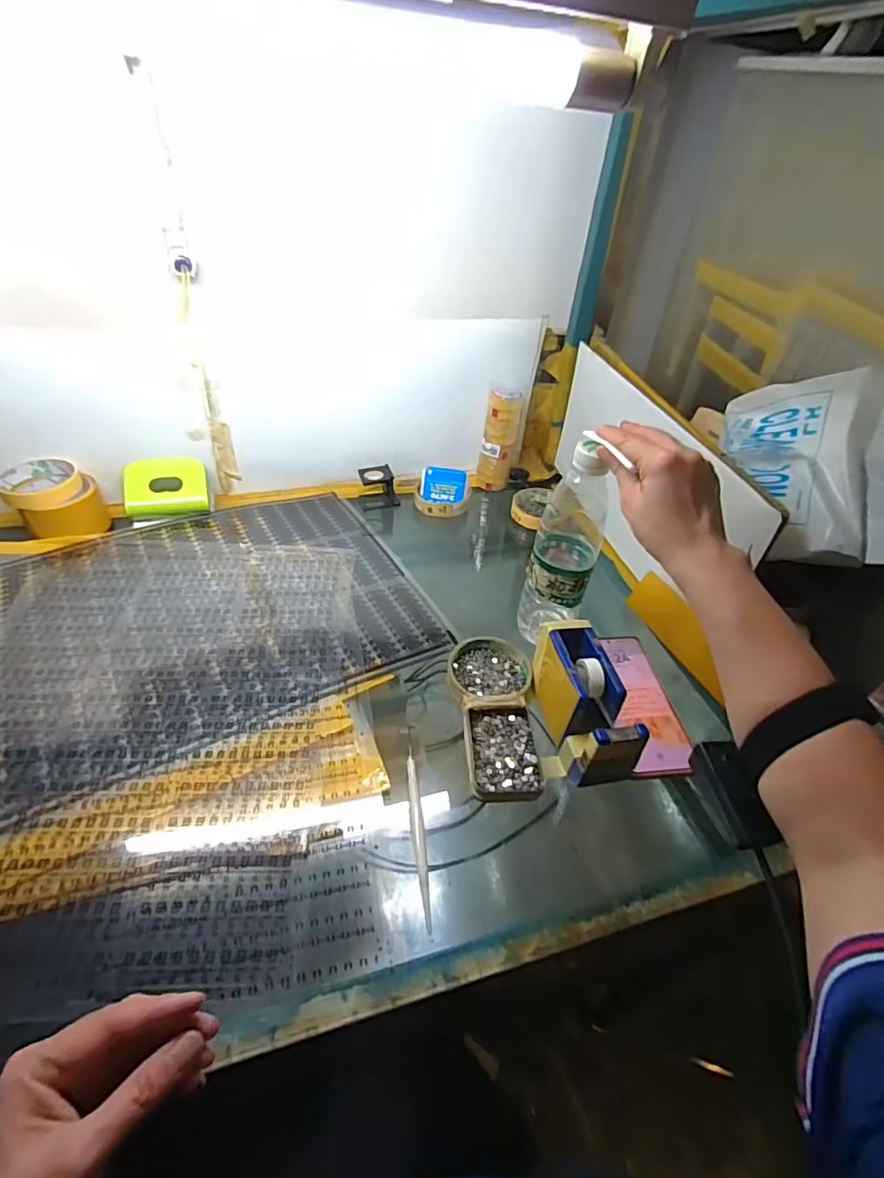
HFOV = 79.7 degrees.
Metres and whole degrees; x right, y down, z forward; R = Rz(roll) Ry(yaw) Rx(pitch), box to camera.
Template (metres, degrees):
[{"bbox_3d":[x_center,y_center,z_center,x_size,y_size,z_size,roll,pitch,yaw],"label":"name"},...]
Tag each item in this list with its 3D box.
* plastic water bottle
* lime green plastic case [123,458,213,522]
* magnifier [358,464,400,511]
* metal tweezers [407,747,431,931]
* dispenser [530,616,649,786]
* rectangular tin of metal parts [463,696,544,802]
[{"bbox_3d":[0.126,-0.042,0.529,0.059,0.225,0.067,22,45,15],"label":"plastic water bottle"},{"bbox_3d":[-0.354,-0.128,0.684,0.101,0.064,0.048,-4,42,-10],"label":"lime green plastic case"},{"bbox_3d":[-0.091,-0.150,0.764,0.053,0.046,0.039,-9,43,-15],"label":"magnifier"},{"bbox_3d":[-0.019,0.189,0.418,0.010,0.007,0.143,-2,41,-7],"label":"metal tweezers"},{"bbox_3d":[0.123,0.102,0.473,0.053,0.074,0.133,-6,42,-12],"label":"dispenser"},{"bbox_3d":[0.054,0.140,0.475,0.062,0.017,0.094,1,41,-5],"label":"rectangular tin of metal parts"}]

